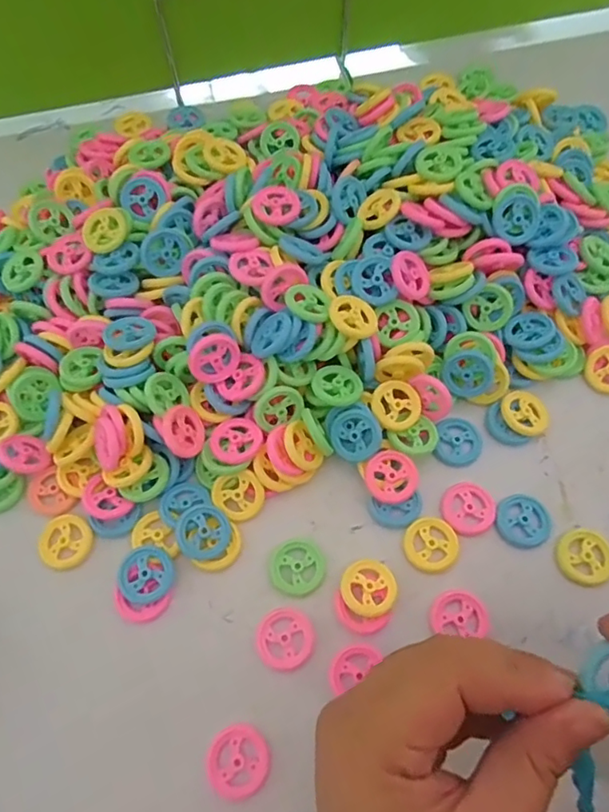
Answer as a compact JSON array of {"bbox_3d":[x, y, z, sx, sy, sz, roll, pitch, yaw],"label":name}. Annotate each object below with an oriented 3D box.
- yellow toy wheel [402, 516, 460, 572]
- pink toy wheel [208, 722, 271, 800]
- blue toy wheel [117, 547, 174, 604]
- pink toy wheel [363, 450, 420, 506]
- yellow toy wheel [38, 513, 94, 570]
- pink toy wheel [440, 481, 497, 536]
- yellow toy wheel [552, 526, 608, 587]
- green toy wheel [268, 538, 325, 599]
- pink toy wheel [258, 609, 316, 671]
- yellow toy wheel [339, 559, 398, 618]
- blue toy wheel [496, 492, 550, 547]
[{"bbox_3d":[0.071,0.077,0.305,0.029,0.004,0.029,-1,65,2],"label":"yellow toy wheel"},{"bbox_3d":[-0.031,0.170,0.263,0.029,0.004,0.030,-1,65,2],"label":"pink toy wheel"},{"bbox_3d":[-0.085,0.091,0.295,0.029,0.005,0.029,3,78,-13],"label":"blue toy wheel"},{"bbox_3d":[0.050,0.041,0.313,0.029,0.004,0.029,1,80,-3],"label":"pink toy wheel"},{"bbox_3d":[-0.134,0.075,0.306,0.031,0.004,0.029,-1,65,2],"label":"yellow toy wheel"},{"bbox_3d":[0.094,0.058,0.312,0.030,0.004,0.030,-1,65,2],"label":"pink toy wheel"},{"bbox_3d":[0.154,0.082,0.300,0.032,0.004,0.031,-1,65,2],"label":"yellow toy wheel"},{"bbox_3d":[-0.004,0.088,0.301,0.030,0.004,0.030,-1,65,2],"label":"green toy wheel"},{"bbox_3d":[-0.010,0.121,0.287,0.029,0.004,0.029,-1,65,2],"label":"pink toy wheel"},{"bbox_3d":[0.034,0.096,0.292,0.029,0.004,0.029,3,56,-5],"label":"yellow toy wheel"},{"bbox_3d":[0.123,0.064,0.310,0.030,0.004,0.029,-1,65,2],"label":"blue toy wheel"}]

